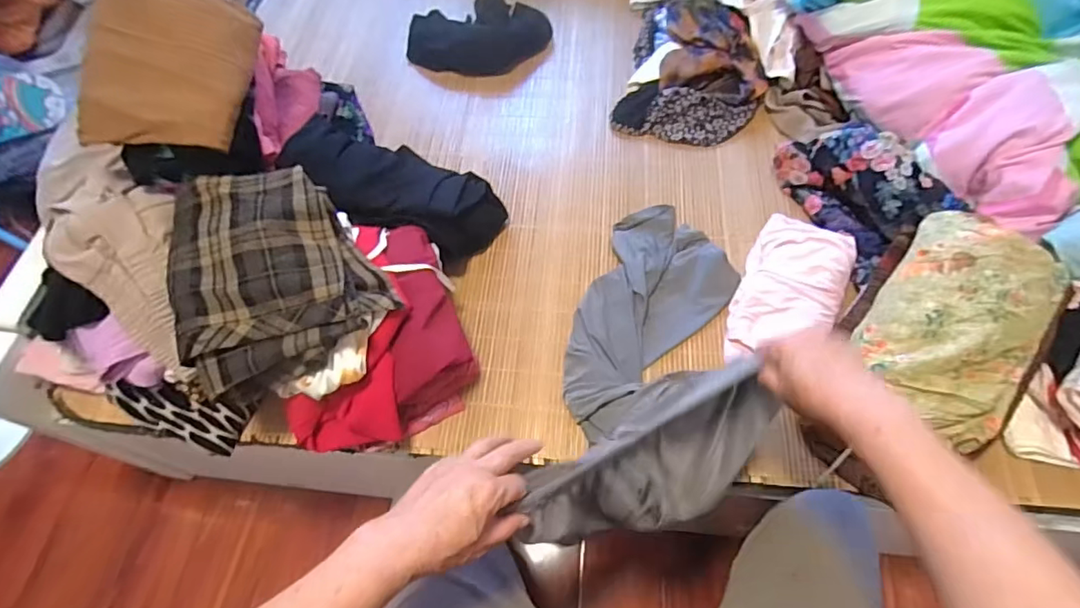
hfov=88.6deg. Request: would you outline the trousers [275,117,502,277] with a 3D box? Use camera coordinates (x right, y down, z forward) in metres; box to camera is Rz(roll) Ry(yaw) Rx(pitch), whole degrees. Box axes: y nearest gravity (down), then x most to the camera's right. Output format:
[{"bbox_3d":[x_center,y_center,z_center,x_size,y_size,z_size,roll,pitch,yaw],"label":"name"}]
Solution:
[{"bbox_3d":[-0.206,-0.167,0.800,0.313,0.083,0.148,22,63,-6],"label":"trousers"}]

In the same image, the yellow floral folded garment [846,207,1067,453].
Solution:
[{"bbox_3d":[0.494,0.019,0.637,0.181,0.083,0.254,34,68,20],"label":"yellow floral folded garment"}]

